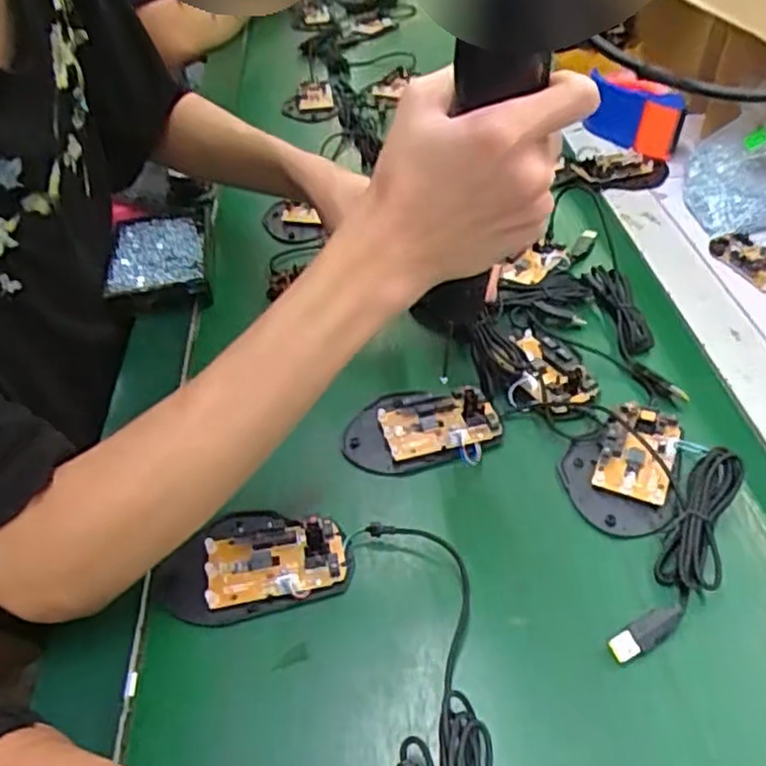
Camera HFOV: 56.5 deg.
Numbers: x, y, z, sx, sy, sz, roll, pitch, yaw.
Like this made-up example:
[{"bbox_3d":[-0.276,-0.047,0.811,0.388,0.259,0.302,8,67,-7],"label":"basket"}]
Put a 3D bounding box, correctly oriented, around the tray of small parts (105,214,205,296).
[{"bbox_3d":[-0.220,-0.124,0.700,0.086,0.024,0.142,-9,43,-6],"label":"tray of small parts"}]

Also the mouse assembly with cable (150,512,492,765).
[{"bbox_3d":[0.002,0.167,0.349,0.154,0.018,0.321,-22,45,-19],"label":"mouse assembly with cable"}]

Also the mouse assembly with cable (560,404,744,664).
[{"bbox_3d":[0.171,0.078,0.434,0.099,0.022,0.171,-3,42,1],"label":"mouse assembly with cable"}]

